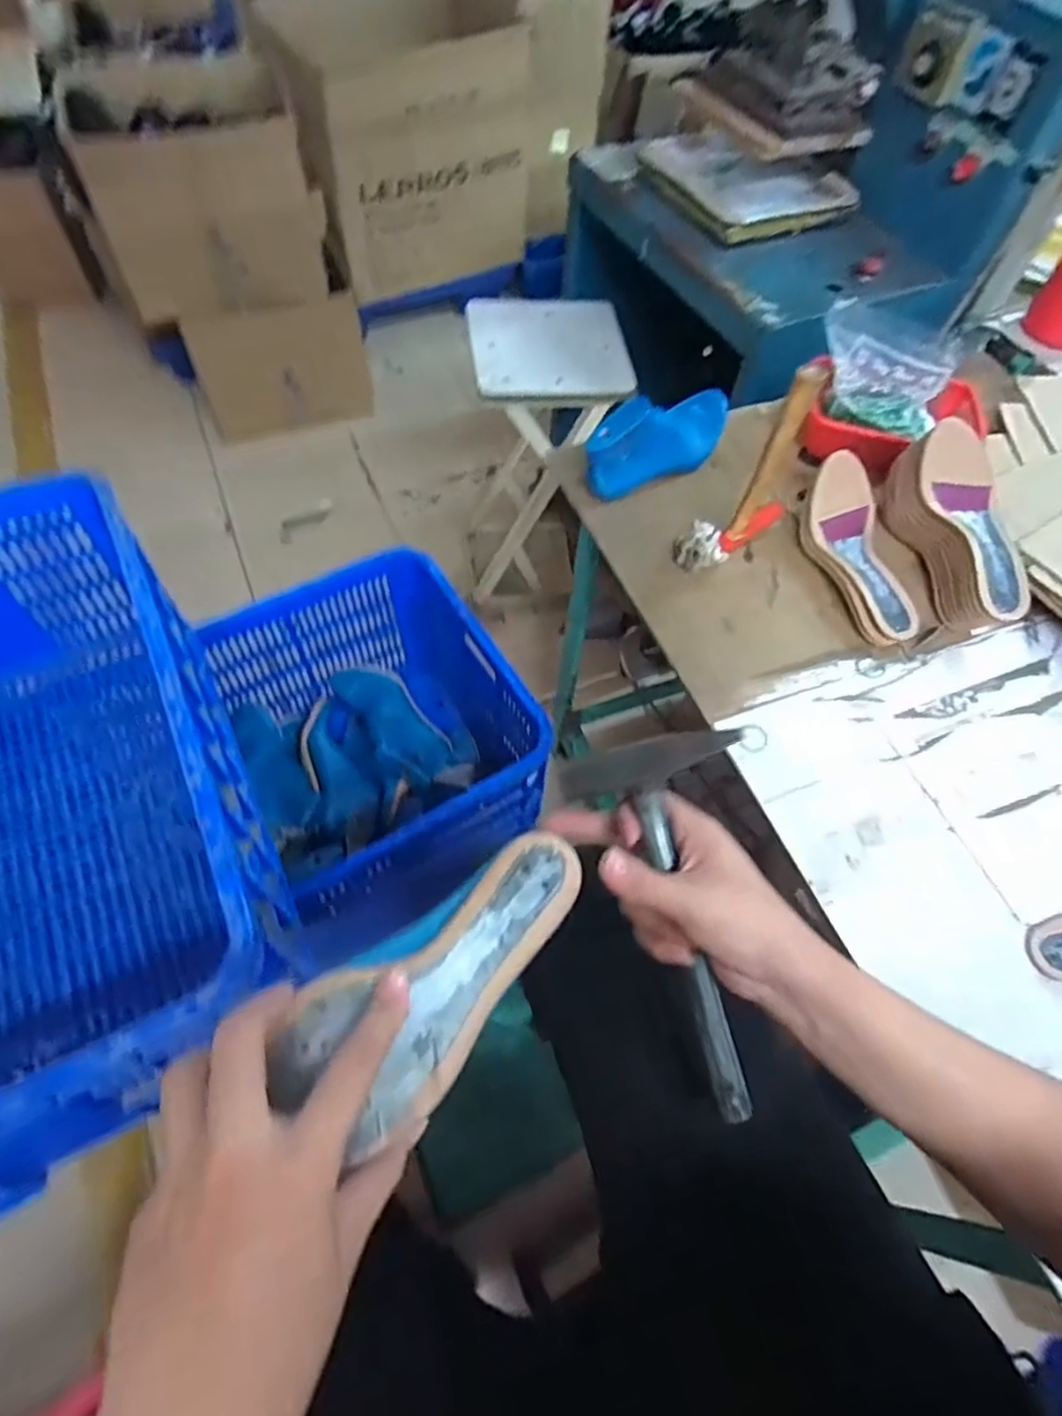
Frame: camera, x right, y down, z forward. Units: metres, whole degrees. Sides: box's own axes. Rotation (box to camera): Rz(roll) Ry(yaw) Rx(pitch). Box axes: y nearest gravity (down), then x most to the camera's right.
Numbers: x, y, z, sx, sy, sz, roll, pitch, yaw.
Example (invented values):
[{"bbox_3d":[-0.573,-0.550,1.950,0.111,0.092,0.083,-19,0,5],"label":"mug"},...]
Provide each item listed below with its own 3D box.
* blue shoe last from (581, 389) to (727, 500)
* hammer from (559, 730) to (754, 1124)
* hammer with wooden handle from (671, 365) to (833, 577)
[{"bbox_3d":[0.170,-0.343,0.847,0.078,0.090,0.239,41,65,19],"label":"blue shoe last"},{"bbox_3d":[0.102,0.133,0.420,0.104,0.035,0.232,-15,85,-12],"label":"hammer"},{"bbox_3d":[0.240,-0.261,0.730,0.060,0.226,0.152,40,65,18],"label":"hammer with wooden handle"}]

